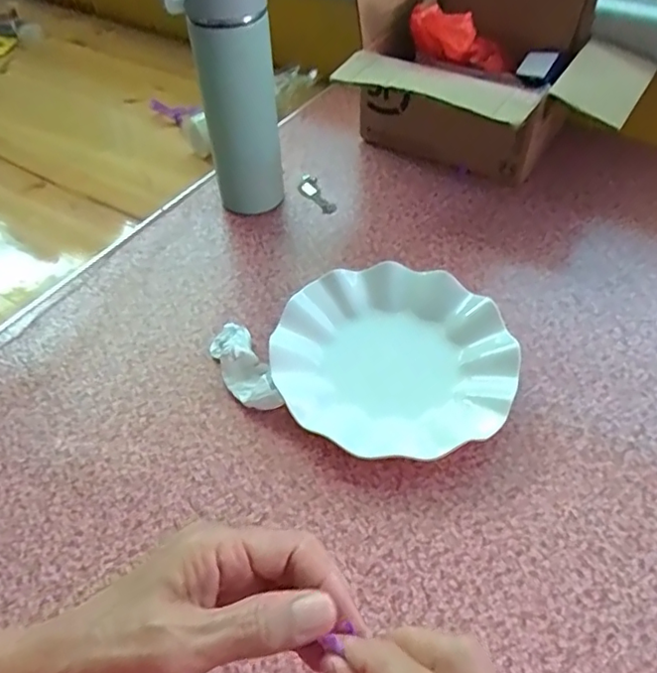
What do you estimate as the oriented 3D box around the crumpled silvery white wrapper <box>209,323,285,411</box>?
[{"bbox_3d":[-0.067,0.024,0.448,0.033,0.024,0.089,-21,52,-16],"label":"crumpled silvery white wrapper"}]

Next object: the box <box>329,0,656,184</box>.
[{"bbox_3d":[0.172,-0.273,0.598,0.273,0.184,0.227,19,52,16],"label":"box"}]

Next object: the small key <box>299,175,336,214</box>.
[{"bbox_3d":[-0.015,-0.153,0.613,0.025,0.005,0.067,-20,52,-15],"label":"small key"}]

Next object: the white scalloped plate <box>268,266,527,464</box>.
[{"bbox_3d":[0.050,0.017,0.450,0.179,0.026,0.173,0,49,1],"label":"white scalloped plate"}]

